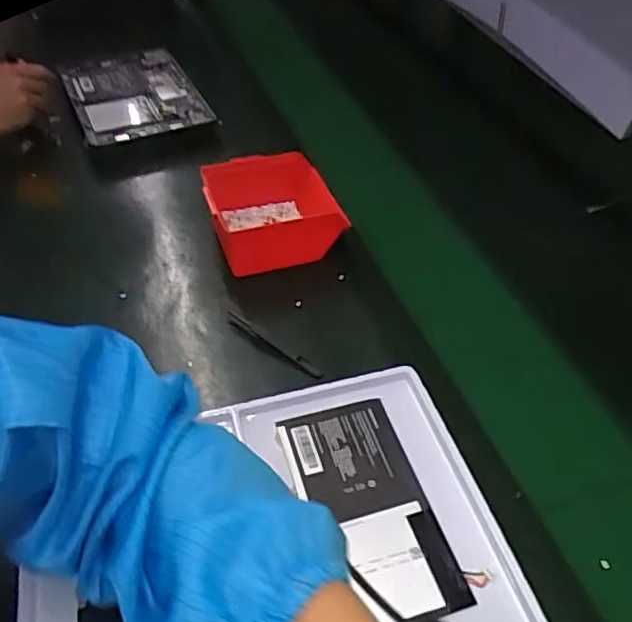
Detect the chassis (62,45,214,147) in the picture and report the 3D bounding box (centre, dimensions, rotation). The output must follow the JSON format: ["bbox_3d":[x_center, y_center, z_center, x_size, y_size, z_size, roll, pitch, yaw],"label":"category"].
[{"bbox_3d":[-0.266,-0.315,0.872,0.167,0.023,0.261,-16,48,-20],"label":"chassis"}]

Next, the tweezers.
[{"bbox_3d":[-0.040,0.031,0.561,0.114,0.009,0.007,31,50,24],"label":"tweezers"}]

